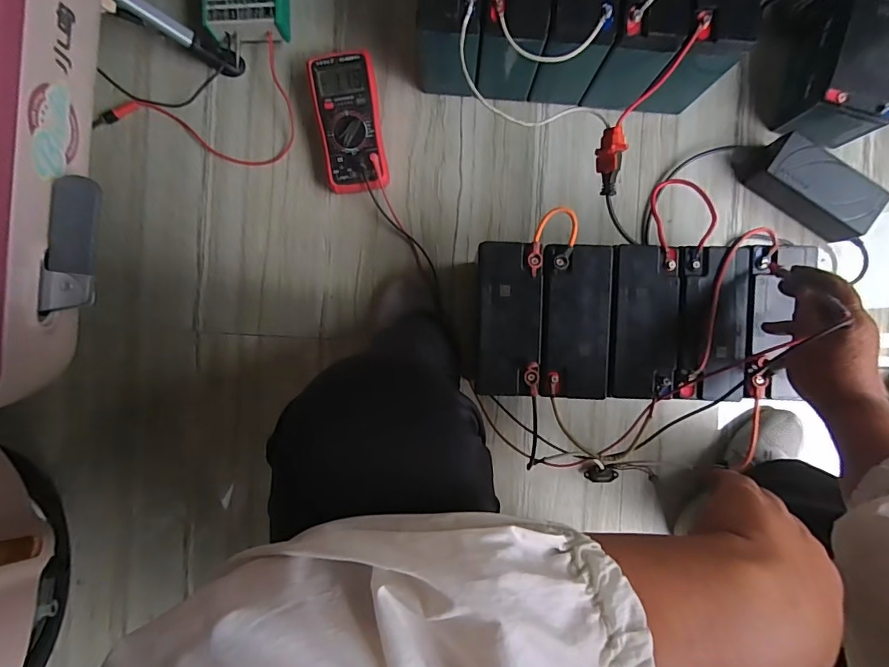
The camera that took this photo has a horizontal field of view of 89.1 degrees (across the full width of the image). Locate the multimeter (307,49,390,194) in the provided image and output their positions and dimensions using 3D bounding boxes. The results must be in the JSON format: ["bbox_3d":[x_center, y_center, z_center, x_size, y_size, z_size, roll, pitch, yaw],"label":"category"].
[{"bbox_3d":[-0.136,-0.300,0.657,0.094,0.053,0.193,-9,92,1],"label":"multimeter"}]

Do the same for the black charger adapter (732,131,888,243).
[{"bbox_3d":[0.523,-0.213,0.652,0.186,0.061,0.080,37,92,-1],"label":"black charger adapter"}]

